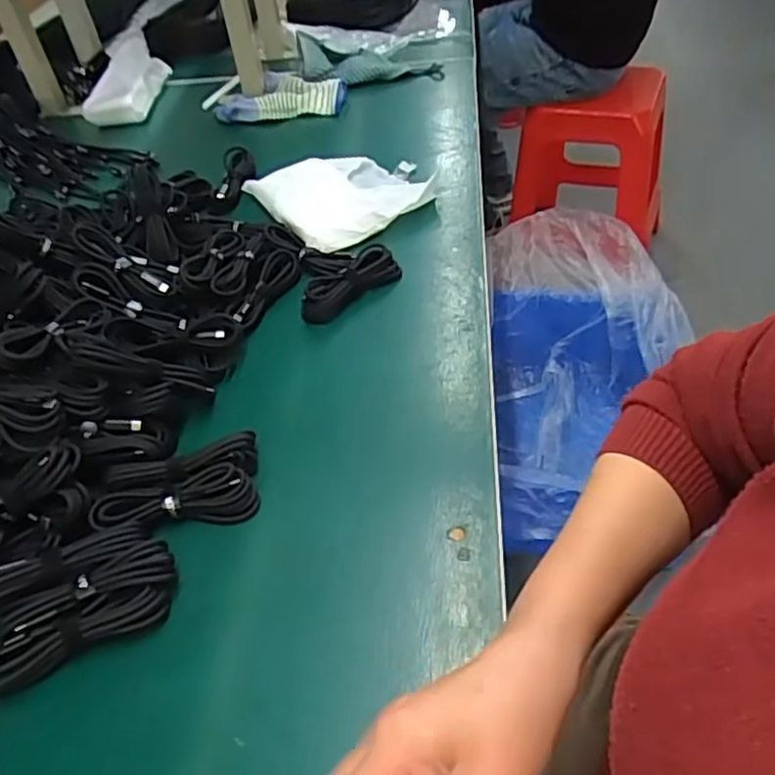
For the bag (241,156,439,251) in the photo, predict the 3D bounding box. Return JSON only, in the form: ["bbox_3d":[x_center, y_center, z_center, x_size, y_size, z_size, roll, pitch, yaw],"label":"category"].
[{"bbox_3d":[-0.042,-0.227,0.738,0.187,0.025,0.164,-22,49,-20],"label":"bag"}]

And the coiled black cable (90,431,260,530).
[{"bbox_3d":[-0.149,0.071,0.466,0.112,0.028,0.055,-13,45,-4],"label":"coiled black cable"}]

